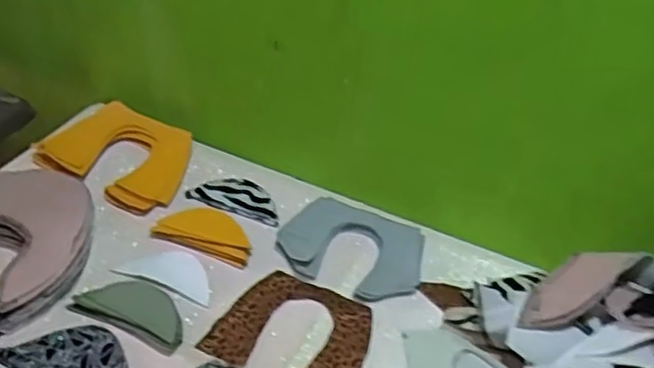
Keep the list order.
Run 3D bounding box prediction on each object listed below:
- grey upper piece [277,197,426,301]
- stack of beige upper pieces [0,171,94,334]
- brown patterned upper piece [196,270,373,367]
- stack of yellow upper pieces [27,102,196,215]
[{"bbox_3d":[0.028,0.069,0.748,0.155,0.010,0.113,18,41,15],"label":"grey upper piece"},{"bbox_3d":[-0.324,0.049,0.715,0.179,0.041,0.177,19,41,16],"label":"stack of beige upper pieces"},{"bbox_3d":[-0.028,0.144,0.670,0.143,0.004,0.124,19,41,17],"label":"brown patterned upper piece"},{"bbox_3d":[-0.248,-0.038,0.829,0.168,0.029,0.137,19,41,16],"label":"stack of yellow upper pieces"}]

